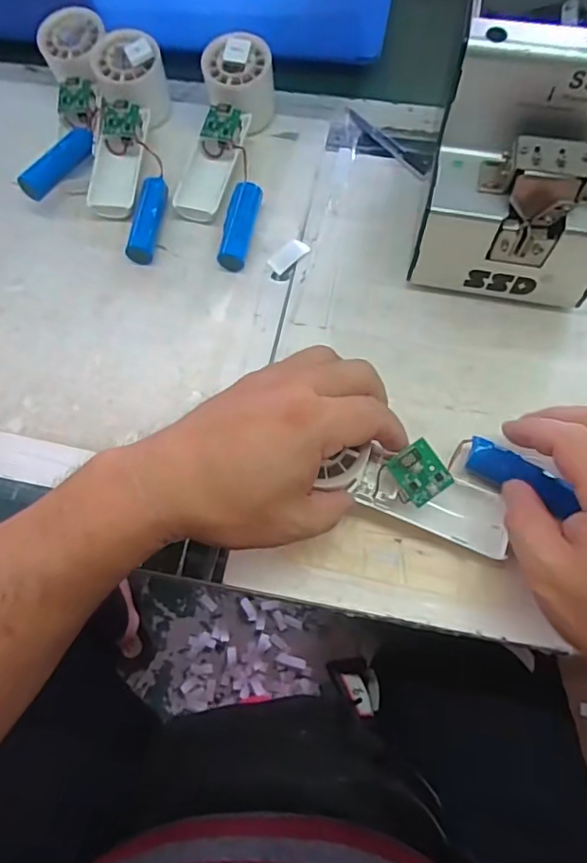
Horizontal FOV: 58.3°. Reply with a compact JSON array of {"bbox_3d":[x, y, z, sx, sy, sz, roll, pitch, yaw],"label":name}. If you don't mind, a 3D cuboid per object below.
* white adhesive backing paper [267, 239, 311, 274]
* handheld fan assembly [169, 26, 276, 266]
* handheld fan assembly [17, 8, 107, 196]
[{"bbox_3d":[-0.004,-0.141,0.420,0.018,0.004,0.035,40,75,15],"label":"white adhesive backing paper"},{"bbox_3d":[-0.058,-0.224,0.424,0.065,0.060,0.189,5,69,4],"label":"handheld fan assembly"},{"bbox_3d":[-0.193,-0.273,0.445,0.049,0.042,0.172,4,83,4],"label":"handheld fan assembly"}]

